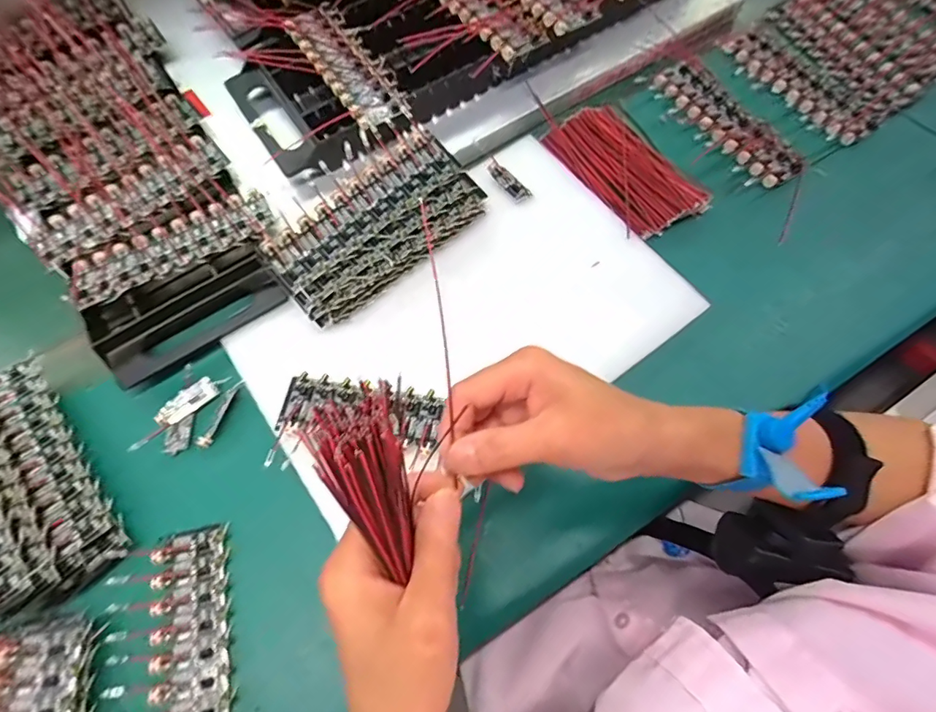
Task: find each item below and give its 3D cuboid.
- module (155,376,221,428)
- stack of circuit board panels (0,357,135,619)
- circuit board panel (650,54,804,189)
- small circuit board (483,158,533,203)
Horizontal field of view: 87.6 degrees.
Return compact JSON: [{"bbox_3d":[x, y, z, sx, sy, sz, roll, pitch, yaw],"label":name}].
[{"bbox_3d":[-0.206,0.034,0.359,0.017,0.005,0.044,40,62,14],"label":"module"},{"bbox_3d":[-0.309,0.087,0.322,0.097,0.034,0.170,-37,70,-12],"label":"stack of circuit board panels"},{"bbox_3d":[0.231,-0.211,0.439,0.054,0.014,0.151,-33,70,-10],"label":"circuit board panel"},{"bbox_3d":[0.034,-0.149,0.416,0.014,0.008,0.048,-36,70,-11],"label":"small circuit board"}]

